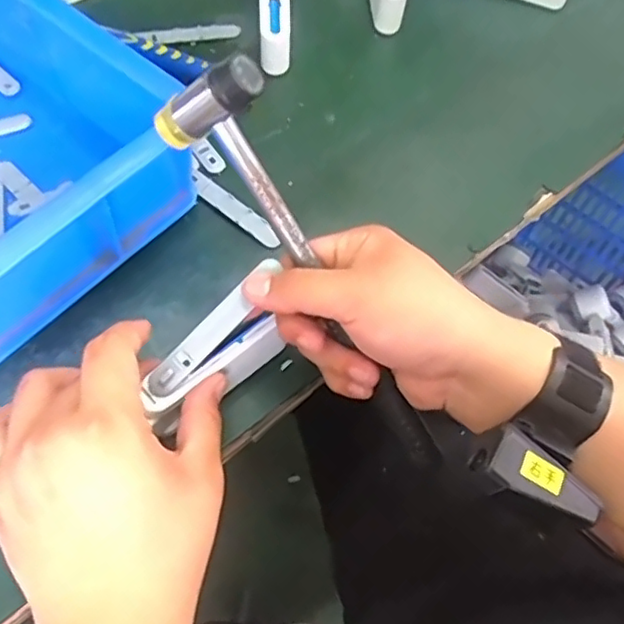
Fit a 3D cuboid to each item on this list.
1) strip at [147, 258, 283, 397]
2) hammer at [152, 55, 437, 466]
[{"bbox_3d":[-0.052,0.009,0.340,0.016,0.005,0.093,45,84,-14],"label":"strip"},{"bbox_3d":[0.014,-0.023,0.337,0.243,0.059,0.026,53,45,-10],"label":"hammer"}]

